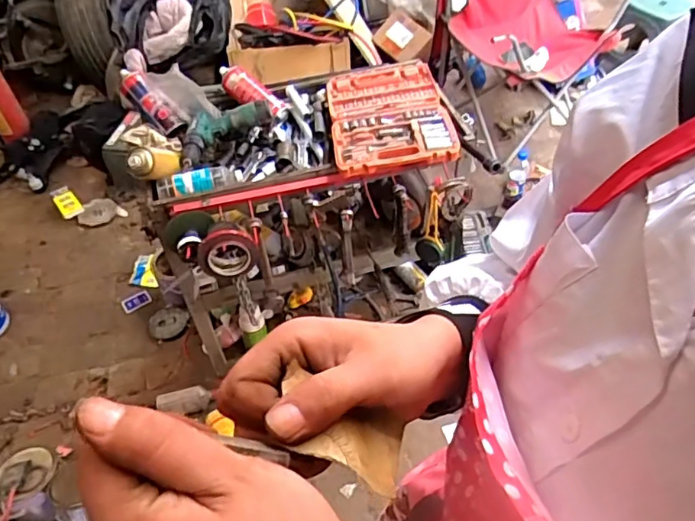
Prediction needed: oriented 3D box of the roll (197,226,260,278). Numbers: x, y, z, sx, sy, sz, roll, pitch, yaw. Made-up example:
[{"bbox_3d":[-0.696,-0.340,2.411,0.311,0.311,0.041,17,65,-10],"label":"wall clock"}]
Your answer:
[{"bbox_3d":[-0.235,-0.014,1.127,0.116,0.121,0.031,-4,48,0],"label":"roll"}]

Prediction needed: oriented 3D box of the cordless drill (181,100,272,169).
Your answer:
[{"bbox_3d":[-0.290,-0.293,1.247,0.101,0.067,0.224,34,58,29],"label":"cordless drill"}]

